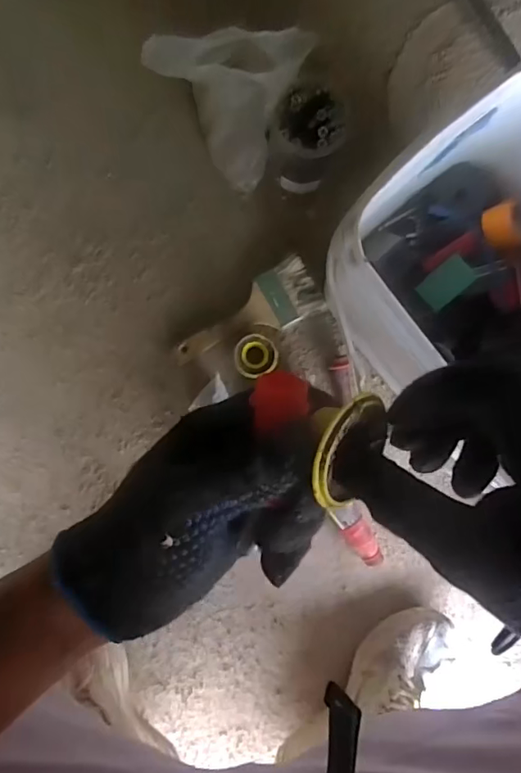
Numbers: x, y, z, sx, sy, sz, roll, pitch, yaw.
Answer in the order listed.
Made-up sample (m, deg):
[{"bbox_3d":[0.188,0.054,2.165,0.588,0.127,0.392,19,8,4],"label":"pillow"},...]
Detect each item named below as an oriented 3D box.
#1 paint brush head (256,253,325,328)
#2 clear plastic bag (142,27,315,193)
[{"bbox_3d":[0.038,-0.121,0.641,0.062,0.012,0.072,-29,93,-2],"label":"paint brush head"},{"bbox_3d":[-0.041,-0.306,0.540,0.135,0.177,0.100,25,91,-6],"label":"clear plastic bag"}]

